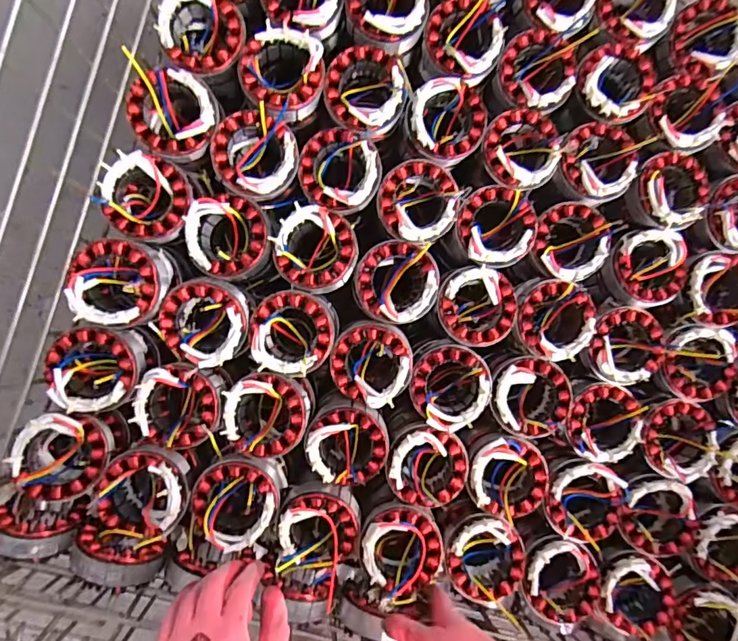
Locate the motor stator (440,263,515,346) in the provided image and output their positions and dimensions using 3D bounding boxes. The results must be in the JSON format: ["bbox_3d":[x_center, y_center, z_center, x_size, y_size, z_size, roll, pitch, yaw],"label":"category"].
[{"bbox_3d":[0.116,-0.015,0.549,0.084,0.060,0.084,0,91,-6],"label":"motor stator"}]

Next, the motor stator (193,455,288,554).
[{"bbox_3d":[-0.134,0.183,0.503,0.084,0.047,0.088,0,91,-6],"label":"motor stator"}]

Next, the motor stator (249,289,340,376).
[{"bbox_3d":[-0.079,0.012,0.515,0.089,0.043,0.085,6,90,-6],"label":"motor stator"}]

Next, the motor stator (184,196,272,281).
[{"bbox_3d":[-0.145,-0.086,0.511,0.081,0.034,0.084,-12,92,-6],"label":"motor stator"}]

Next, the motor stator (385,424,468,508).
[{"bbox_3d":[0.060,0.155,0.537,0.085,0.062,0.084,14,89,-6],"label":"motor stator"}]

